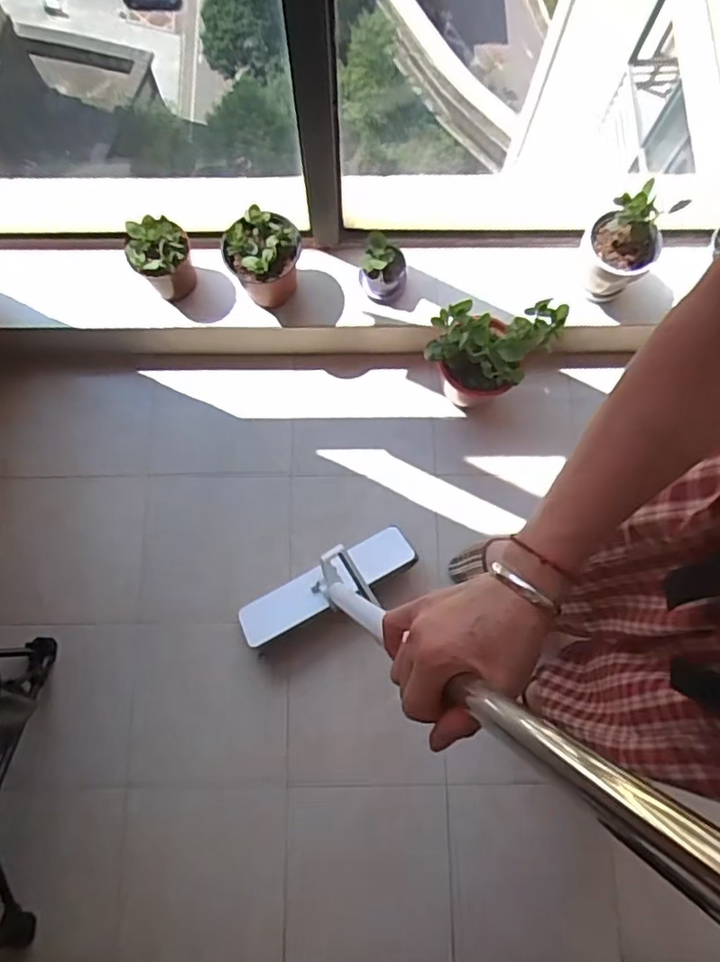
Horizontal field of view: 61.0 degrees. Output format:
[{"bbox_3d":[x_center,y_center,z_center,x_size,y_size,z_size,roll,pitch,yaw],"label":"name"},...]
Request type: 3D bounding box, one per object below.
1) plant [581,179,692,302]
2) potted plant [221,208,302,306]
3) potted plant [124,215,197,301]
[{"bbox_3d":[0.479,-0.427,1.124,0.123,0.224,0.114,0,76,-1],"label":"plant"},{"bbox_3d":[-0.180,-0.411,1.153,0.137,0.147,0.124,2,76,-1],"label":"potted plant"},{"bbox_3d":[-0.372,-0.416,1.160,0.107,0.130,0.106,0,76,-1],"label":"potted plant"}]

